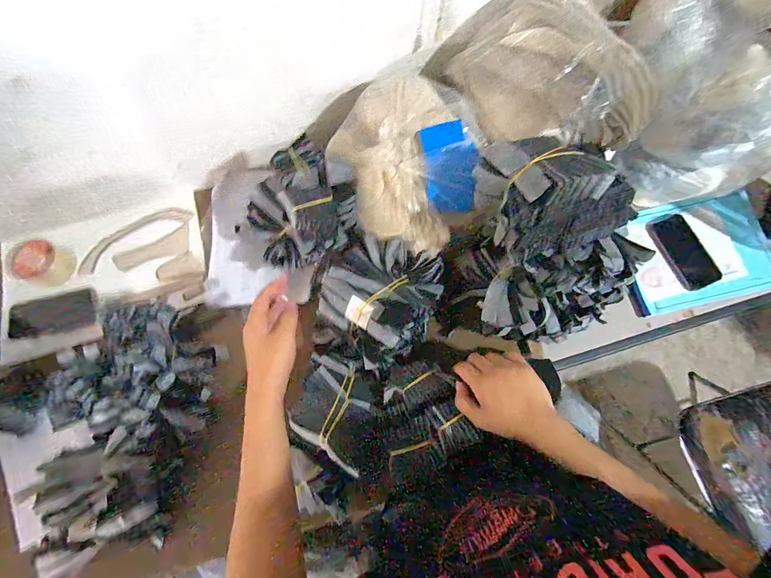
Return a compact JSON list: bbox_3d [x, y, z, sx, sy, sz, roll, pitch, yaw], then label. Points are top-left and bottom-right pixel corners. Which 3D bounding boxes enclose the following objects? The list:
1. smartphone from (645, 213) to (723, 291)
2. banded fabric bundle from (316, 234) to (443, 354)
[{"bbox_3d":[0.583,-0.077,0.694,0.074,0.013,0.152,-24,74,-5],"label":"smartphone"},{"bbox_3d":[-0.007,0.001,0.598,0.191,0.066,0.166,18,75,7],"label":"banded fabric bundle"}]

